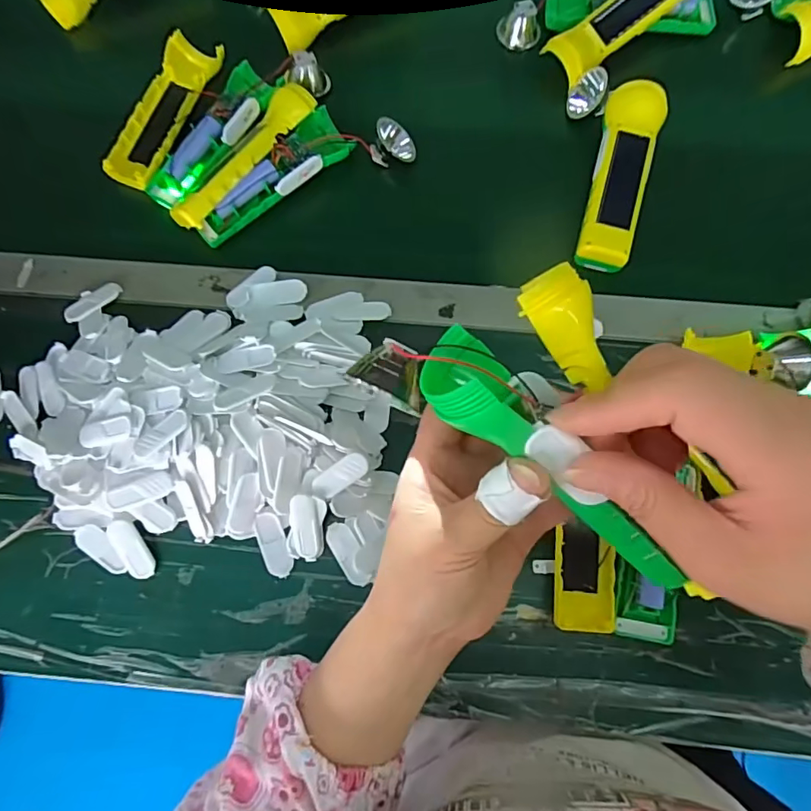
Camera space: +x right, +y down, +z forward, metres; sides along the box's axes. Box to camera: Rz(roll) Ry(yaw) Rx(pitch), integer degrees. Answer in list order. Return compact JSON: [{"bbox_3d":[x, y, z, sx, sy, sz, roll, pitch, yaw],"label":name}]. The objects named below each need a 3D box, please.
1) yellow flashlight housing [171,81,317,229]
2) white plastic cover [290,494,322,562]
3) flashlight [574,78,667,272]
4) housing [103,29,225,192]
[{"bbox_3d":[-0.149,-0.226,0.466,0.041,0.030,0.164,39,79,10],"label":"yellow flashlight housing"},{"bbox_3d":[-0.074,0.092,0.384,0.021,0.006,0.050,-8,94,-1],"label":"white plastic cover"},{"bbox_3d":[0.188,-0.200,0.445,0.046,0.038,0.166,14,76,4],"label":"flashlight"},{"bbox_3d":[-0.237,-0.288,0.504,0.055,0.018,0.167,20,76,6],"label":"housing"}]

